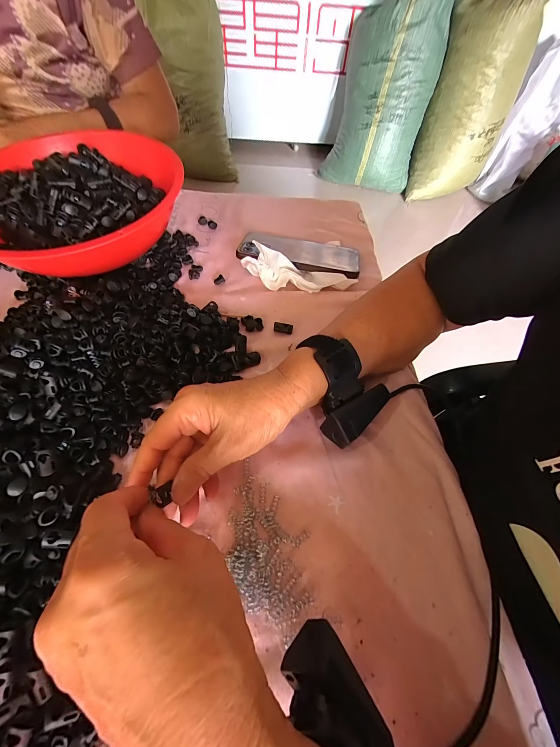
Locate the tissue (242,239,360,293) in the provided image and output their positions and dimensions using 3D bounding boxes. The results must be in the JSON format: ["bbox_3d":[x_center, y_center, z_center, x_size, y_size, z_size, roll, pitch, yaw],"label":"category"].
[{"bbox_3d":[0.023,-0.123,0.350,0.135,0.048,0.035,10,60,2],"label":"tissue"}]

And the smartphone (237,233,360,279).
[{"bbox_3d":[0.027,-0.162,0.388,0.163,0.015,0.079,10,46,-1],"label":"smartphone"}]

